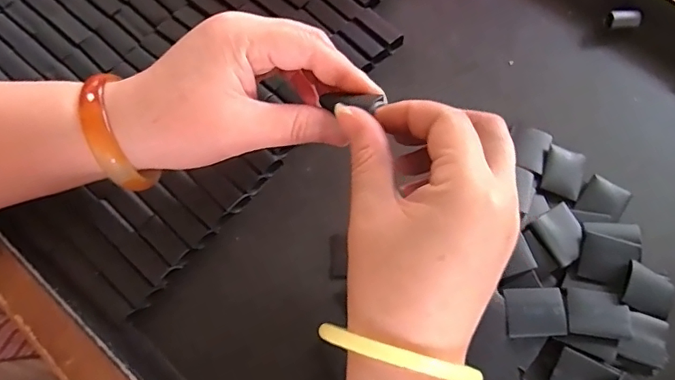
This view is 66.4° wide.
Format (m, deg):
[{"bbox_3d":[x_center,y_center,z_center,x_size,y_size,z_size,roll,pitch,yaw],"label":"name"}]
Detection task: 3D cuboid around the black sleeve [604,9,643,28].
[{"bbox_3d":[0.196,-0.116,0.354,0.021,0.012,0.011,4,70,2],"label":"black sleeve"}]

